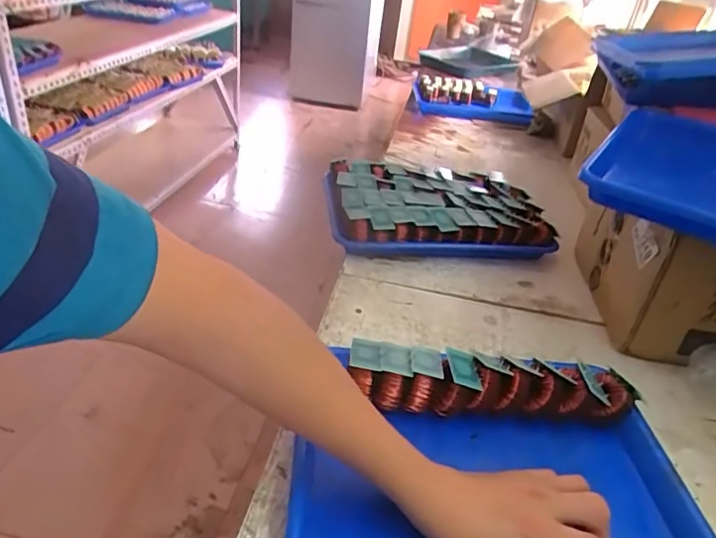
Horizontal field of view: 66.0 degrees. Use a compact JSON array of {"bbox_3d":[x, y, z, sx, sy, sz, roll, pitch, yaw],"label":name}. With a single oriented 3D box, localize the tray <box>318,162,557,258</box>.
[{"bbox_3d":[0.117,-0.089,0.856,0.328,0.069,0.228,2,33,-7],"label":"tray"}]

